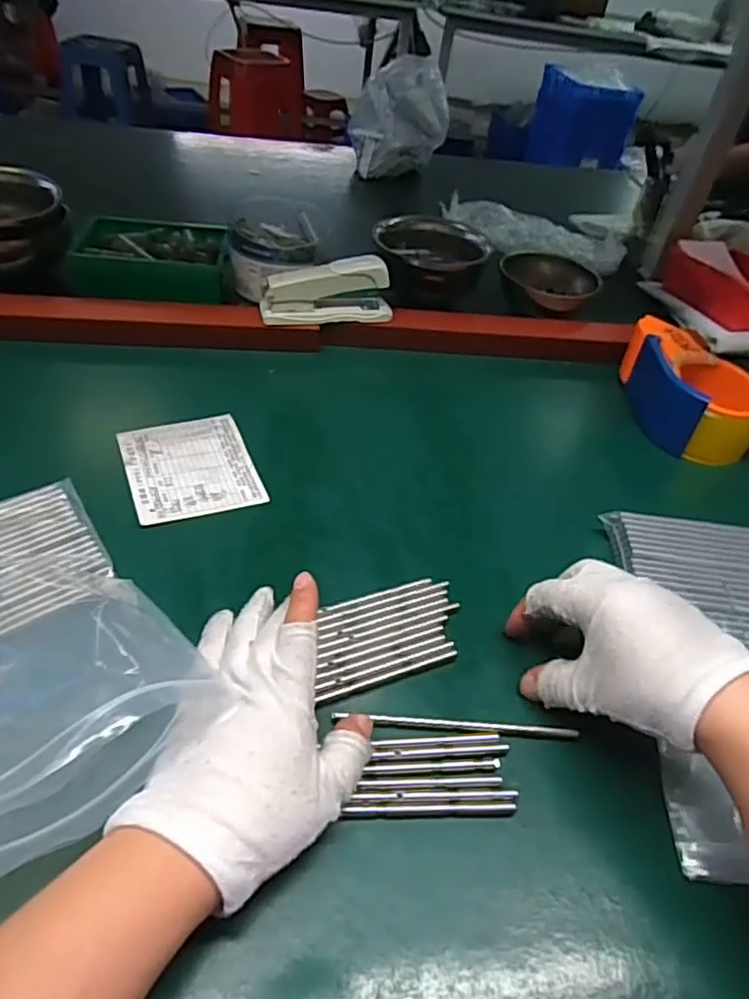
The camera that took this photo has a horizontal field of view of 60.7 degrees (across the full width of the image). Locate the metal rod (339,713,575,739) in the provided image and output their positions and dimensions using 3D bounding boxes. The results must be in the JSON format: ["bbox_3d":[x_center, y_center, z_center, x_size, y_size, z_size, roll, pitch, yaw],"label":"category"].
[{"bbox_3d":[0.045,0.123,0.350,0.134,0.004,0.006,6,44,-3],"label":"metal rod"}]

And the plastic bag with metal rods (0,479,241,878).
[{"bbox_3d":[-0.190,0.064,0.324,0.140,0.056,0.224,-28,54,-31],"label":"plastic bag with metal rods"}]

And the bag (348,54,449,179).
[{"bbox_3d":[0.034,-0.577,0.963,0.136,0.149,0.113,3,44,-8],"label":"bag"}]

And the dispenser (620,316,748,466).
[{"bbox_3d":[0.292,-0.099,0.589,0.090,0.071,0.130,2,44,-6],"label":"dispenser"}]

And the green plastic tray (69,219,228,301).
[{"bbox_3d":[-0.220,-0.238,0.644,0.145,0.055,0.087,1,44,-7],"label":"green plastic tray"}]

